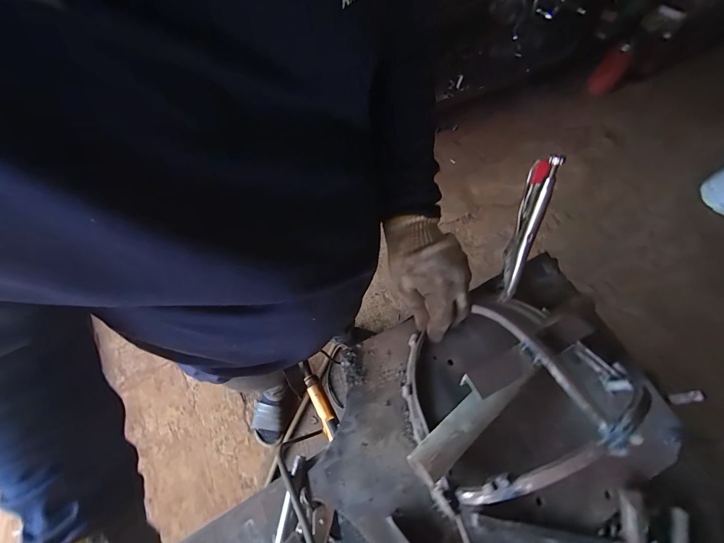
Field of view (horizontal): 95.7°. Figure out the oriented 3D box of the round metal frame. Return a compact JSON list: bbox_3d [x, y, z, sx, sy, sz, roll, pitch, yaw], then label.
[{"bbox_3d":[0.129,0.117,0.330,0.182,0.108,0.163,-22,66,-11],"label":"round metal frame"}]

